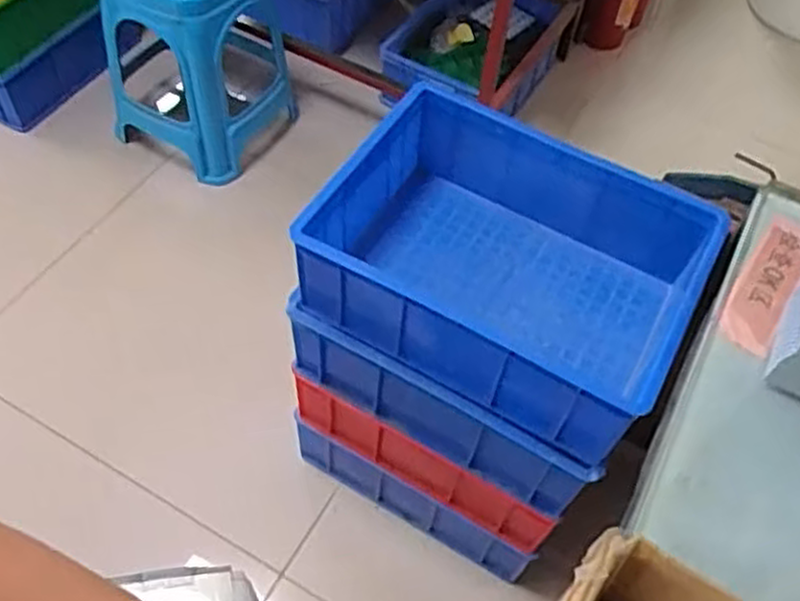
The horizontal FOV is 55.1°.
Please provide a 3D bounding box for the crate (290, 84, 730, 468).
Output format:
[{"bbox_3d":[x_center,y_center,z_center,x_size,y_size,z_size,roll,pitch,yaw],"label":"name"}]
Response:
[{"bbox_3d":[0.141,-0.050,1.052,0.466,0.167,0.350,29,57,15],"label":"crate"}]

